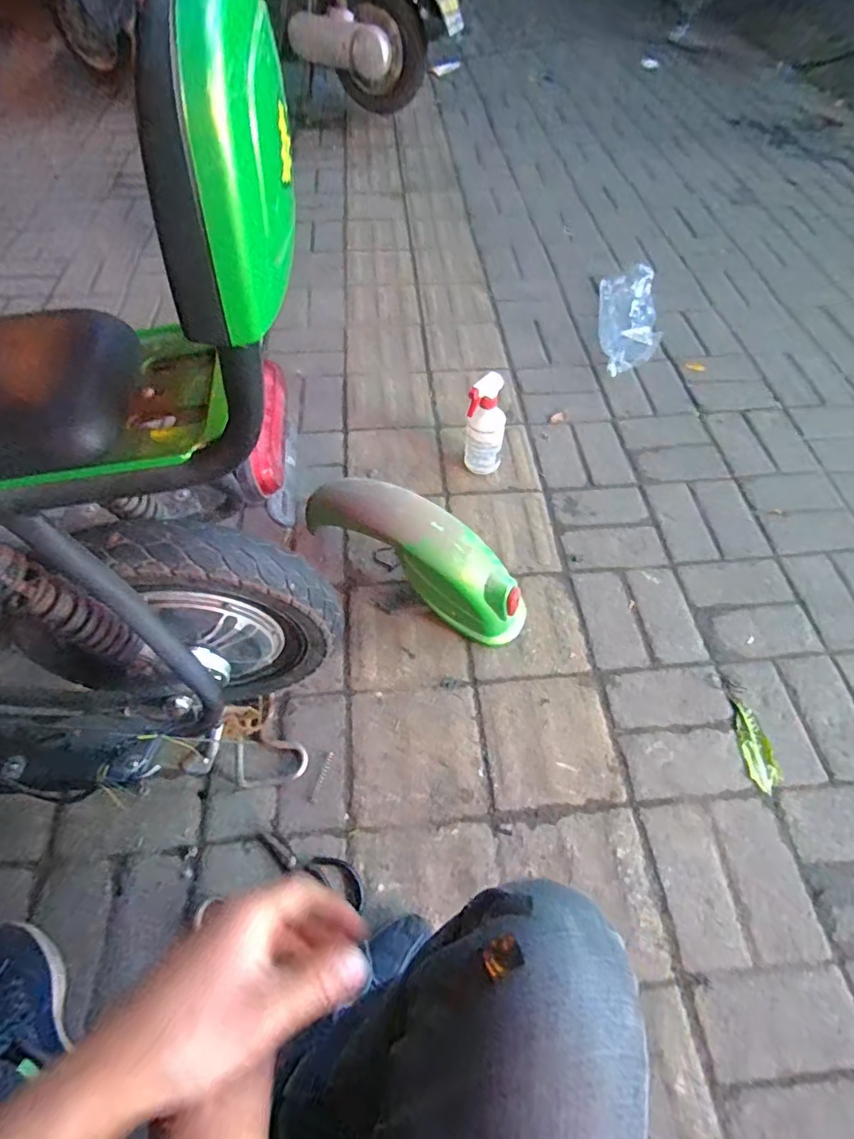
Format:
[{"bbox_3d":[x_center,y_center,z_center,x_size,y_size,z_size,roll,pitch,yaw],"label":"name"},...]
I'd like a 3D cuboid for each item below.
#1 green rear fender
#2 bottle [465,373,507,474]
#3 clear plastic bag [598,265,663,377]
[{"bbox_3d":[-0.004,-0.025,0.850,0.396,0.172,0.102,37,63,0],"label":"green rear fender"},{"bbox_3d":[0.110,-0.263,1.028,0.074,0.213,0.070,8,56,3],"label":"bottle"},{"bbox_3d":[0.514,-0.648,1.378,0.137,0.058,0.426,10,56,4],"label":"clear plastic bag"}]

